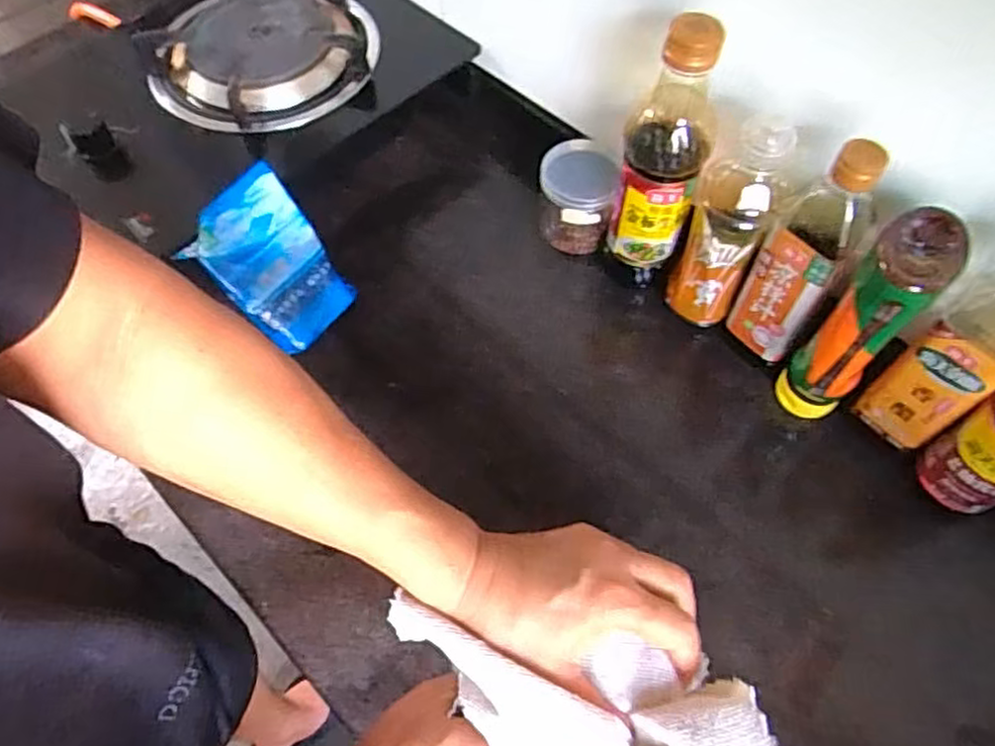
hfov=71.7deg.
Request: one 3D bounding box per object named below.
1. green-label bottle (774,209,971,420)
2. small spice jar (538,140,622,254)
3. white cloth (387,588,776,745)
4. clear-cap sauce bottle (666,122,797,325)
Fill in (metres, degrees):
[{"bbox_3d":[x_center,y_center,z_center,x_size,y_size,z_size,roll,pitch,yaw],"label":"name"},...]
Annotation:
[{"bbox_3d":[0.281,-0.028,0.547,0.058,0.228,0.064,39,69,20],"label":"green-label bottle"},{"bbox_3d":[0.082,-0.180,0.718,0.075,0.097,0.081,-1,61,1],"label":"small spice jar"},{"bbox_3d":[0.043,0.178,0.365,0.213,0.043,0.078,16,63,8],"label":"white cloth"},{"bbox_3d":[0.195,-0.120,0.599,0.060,0.236,0.057,16,63,10],"label":"clear-cap sauce bottle"}]

